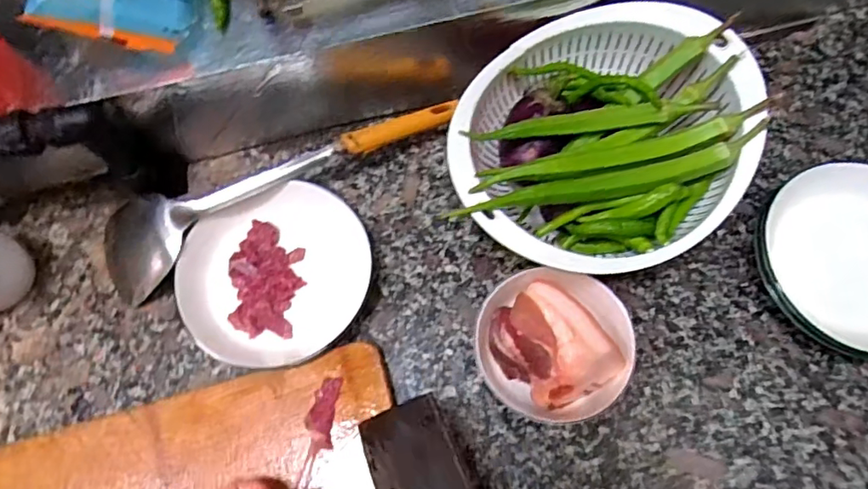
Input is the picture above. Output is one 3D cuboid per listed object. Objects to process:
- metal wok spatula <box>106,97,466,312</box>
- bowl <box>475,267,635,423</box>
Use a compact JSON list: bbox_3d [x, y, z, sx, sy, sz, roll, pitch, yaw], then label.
[{"bbox_3d":[-0.156,-0.070,0.560,0.370,0.065,0.091,-30,73,-9],"label":"metal wok spatula"},{"bbox_3d":[0.100,0.083,0.475,0.116,0.083,0.122,0,70,1],"label":"bowl"}]

